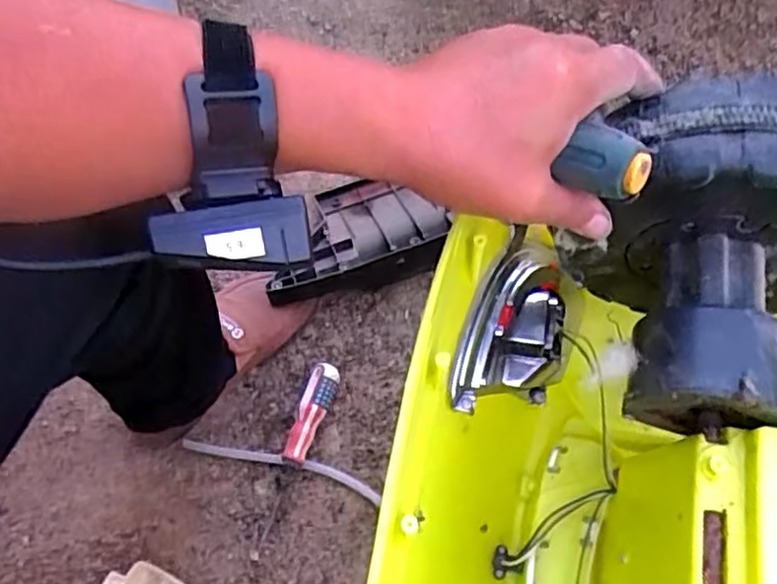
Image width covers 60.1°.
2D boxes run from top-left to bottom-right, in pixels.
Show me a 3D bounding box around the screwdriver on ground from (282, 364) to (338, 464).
[{"bbox_3d":[-0.086,0.135,0.743,0.031,0.036,0.110,18,67,12],"label":"screwdriver on ground"}]

